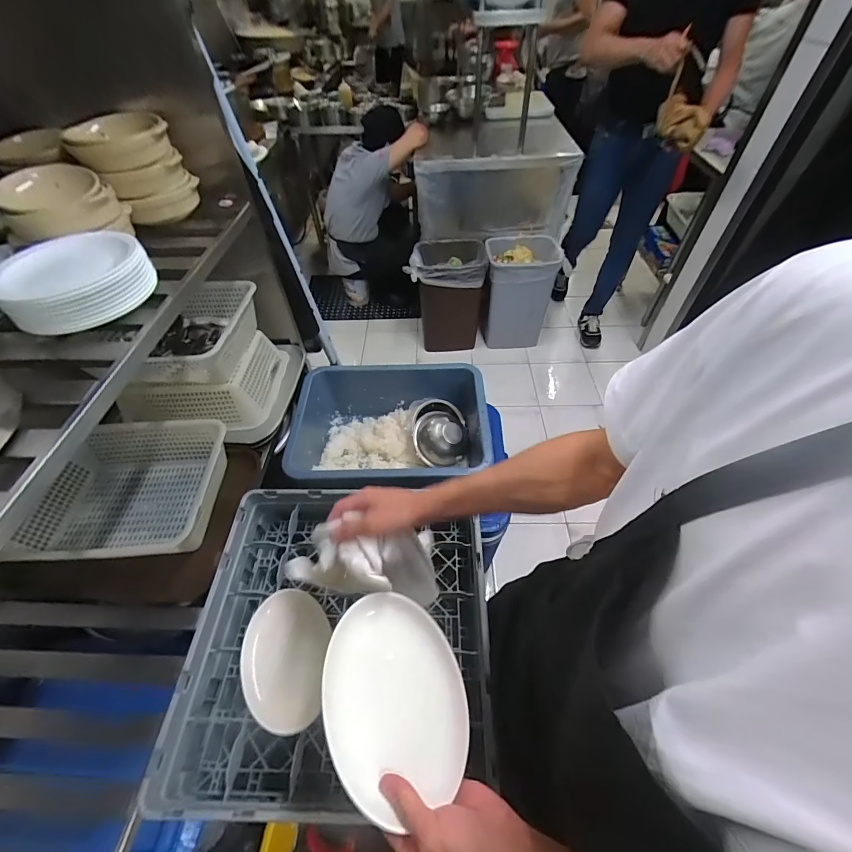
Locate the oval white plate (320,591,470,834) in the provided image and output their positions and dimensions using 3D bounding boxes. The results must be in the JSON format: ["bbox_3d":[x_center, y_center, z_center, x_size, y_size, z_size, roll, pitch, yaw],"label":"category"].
[{"bbox_3d":[-0.036,0.283,0.412,0.144,0.023,0.185,-13,52,-9],"label":"oval white plate"}]

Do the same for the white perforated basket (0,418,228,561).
[{"bbox_3d":[-0.640,0.147,0.823,0.360,0.127,0.305,0,51,1],"label":"white perforated basket"}]

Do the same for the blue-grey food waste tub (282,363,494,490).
[{"bbox_3d":[-0.116,0.027,1.089,0.542,0.215,0.392,-1,51,1],"label":"blue-grey food waste tub"}]

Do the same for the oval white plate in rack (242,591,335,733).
[{"bbox_3d":[-0.230,0.377,0.625,0.131,0.025,0.193,18,43,-23],"label":"oval white plate in rack"}]

